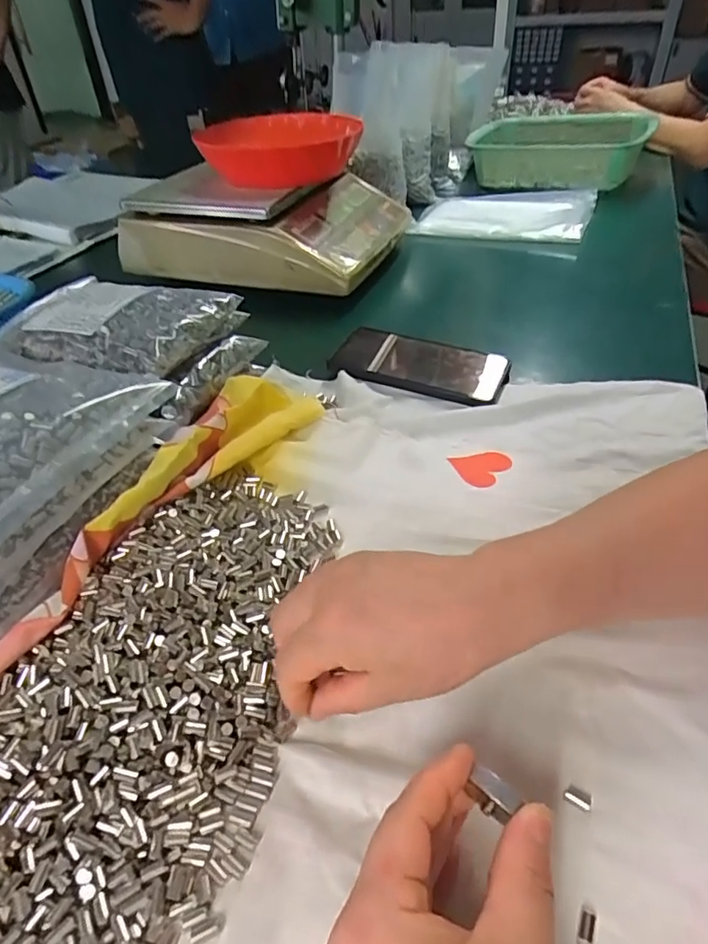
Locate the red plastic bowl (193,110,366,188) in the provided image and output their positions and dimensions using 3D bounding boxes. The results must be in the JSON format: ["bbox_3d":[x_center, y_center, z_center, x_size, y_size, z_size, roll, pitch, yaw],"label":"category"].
[{"bbox_3d":[-0.090,-0.419,0.720,0.186,0.054,0.186,0,41,4],"label":"red plastic bowl"}]

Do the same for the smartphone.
[{"bbox_3d":[0.064,-0.105,0.530,0.163,0.016,0.082,14,44,19],"label":"smartphone"}]

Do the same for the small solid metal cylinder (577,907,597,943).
[{"bbox_3d":[0.091,0.177,0.215,0.007,0.006,0.013,14,44,20],"label":"small solid metal cylinder"}]

